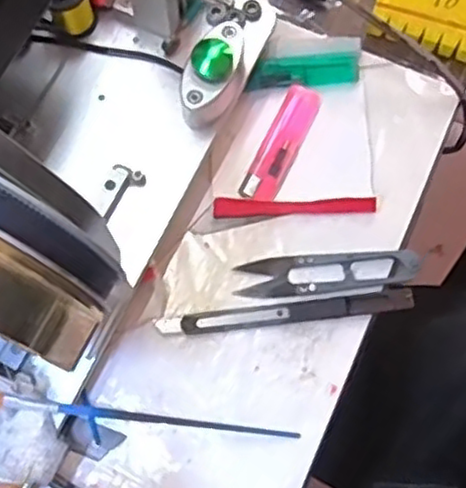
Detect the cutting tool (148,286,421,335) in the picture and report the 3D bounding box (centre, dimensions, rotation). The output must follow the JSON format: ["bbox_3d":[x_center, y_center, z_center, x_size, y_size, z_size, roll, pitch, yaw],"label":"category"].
[{"bbox_3d":[0.029,0.038,0.389,0.141,0.010,0.013,-6,73,-2],"label":"cutting tool"}]

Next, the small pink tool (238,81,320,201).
[{"bbox_3d":[0.029,-0.060,0.415,0.022,0.012,0.080,24,74,7],"label":"small pink tool"}]

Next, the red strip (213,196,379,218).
[{"bbox_3d":[0.037,-0.022,0.403,0.095,0.014,0.008,-1,73,0],"label":"red strip"}]

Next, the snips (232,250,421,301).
[{"bbox_3d":[0.054,0.018,0.393,0.100,0.012,0.025,-4,73,-1],"label":"snips"}]

